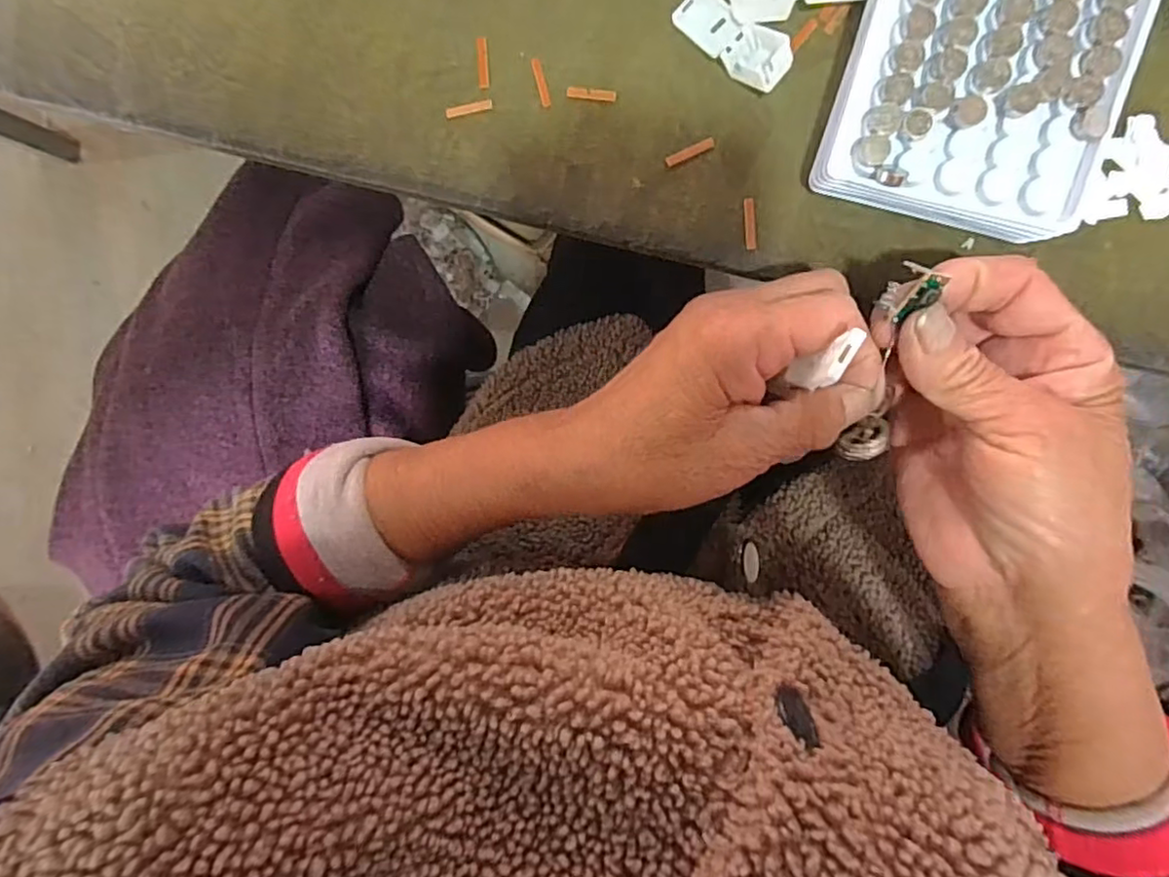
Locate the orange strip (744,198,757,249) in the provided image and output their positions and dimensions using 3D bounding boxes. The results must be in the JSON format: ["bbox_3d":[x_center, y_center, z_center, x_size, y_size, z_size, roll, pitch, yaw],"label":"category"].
[{"bbox_3d":[0.074,-0.096,0.278,0.004,0.004,0.022,-4,95,8],"label":"orange strip"}]

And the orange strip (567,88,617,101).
[{"bbox_3d":[0.003,-0.156,0.282,0.022,0.004,0.004,8,107,4],"label":"orange strip"}]

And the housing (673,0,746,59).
[{"bbox_3d":[0.054,-0.181,0.269,0.019,0.004,0.029,-44,88,10],"label":"housing"}]

